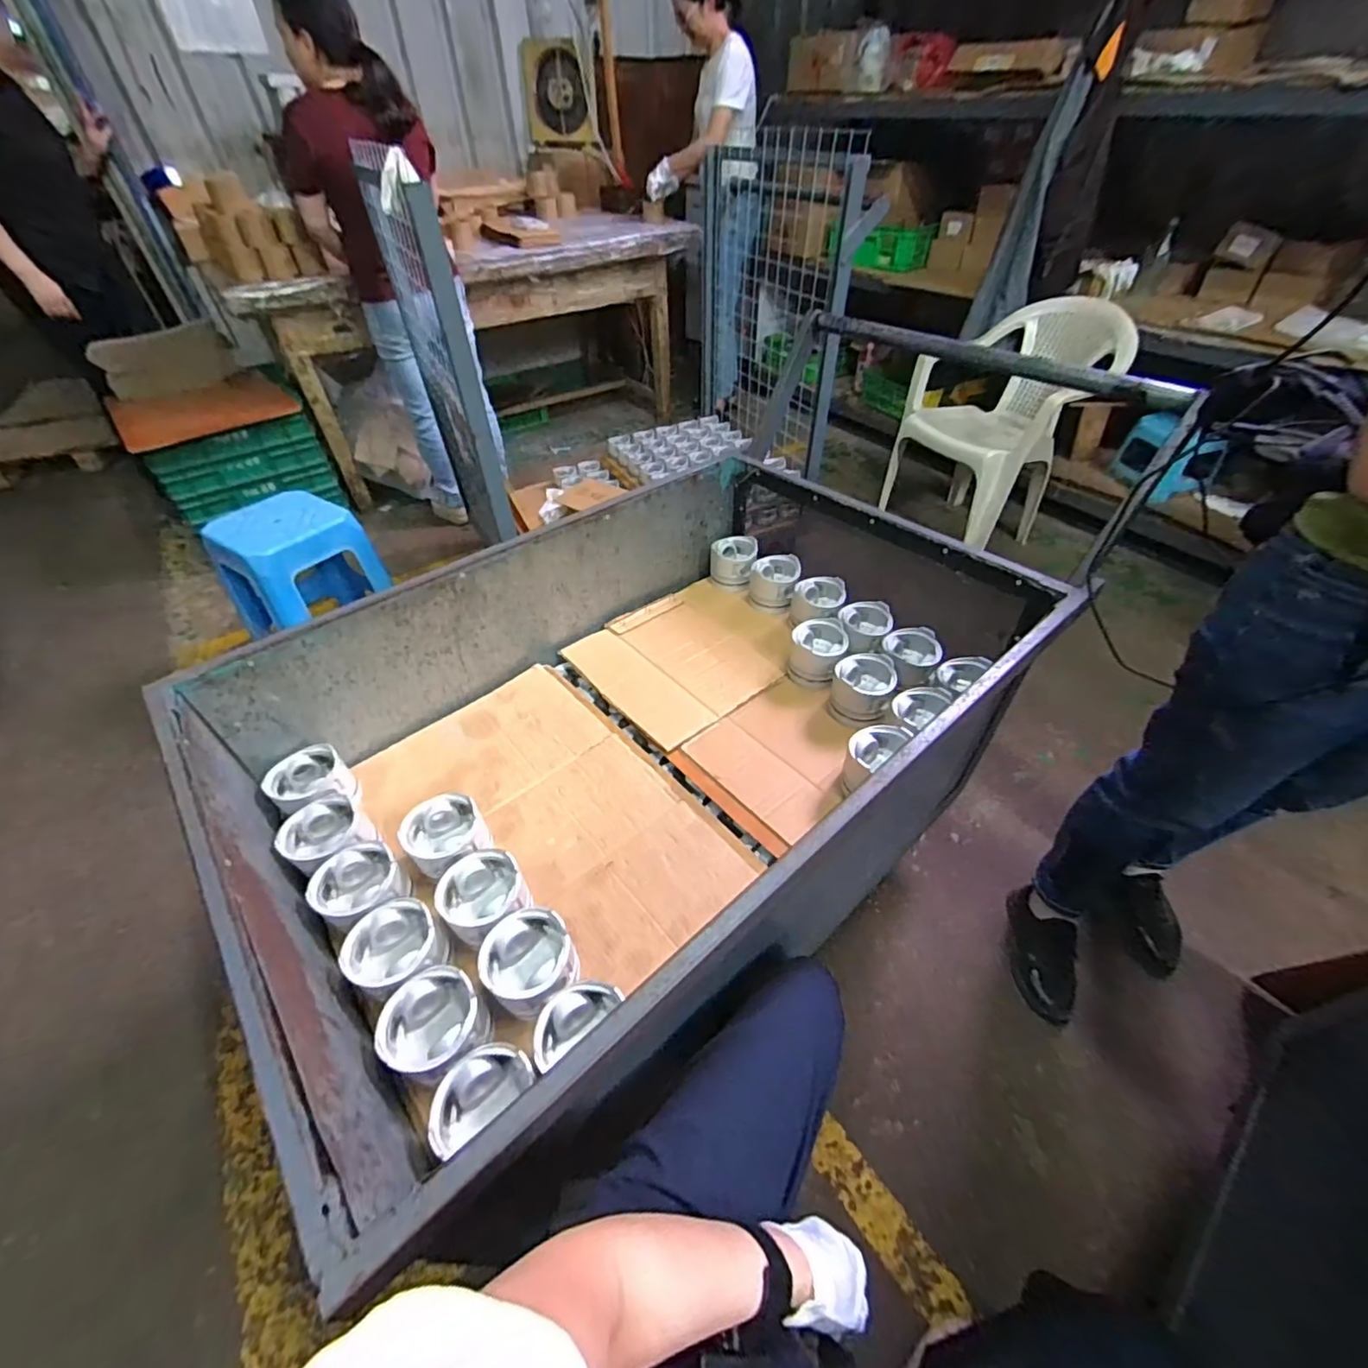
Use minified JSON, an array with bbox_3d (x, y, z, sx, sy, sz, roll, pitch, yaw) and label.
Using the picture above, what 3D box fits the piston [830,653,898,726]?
[{"bbox_3d":[0.319,0.008,1.042,0.105,0.080,0.109,16,48,16],"label":"piston"}]

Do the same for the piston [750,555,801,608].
[{"bbox_3d":[0.198,-0.220,1.288,0.107,0.088,0.112,5,46,7],"label":"piston"}]

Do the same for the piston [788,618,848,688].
[{"bbox_3d":[0.254,-0.058,1.116,0.104,0.079,0.123,13,47,14],"label":"piston"}]

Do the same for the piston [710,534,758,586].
[{"bbox_3d":[0.114,-0.278,1.354,0.106,0.083,0.110,7,46,8],"label":"piston"}]

